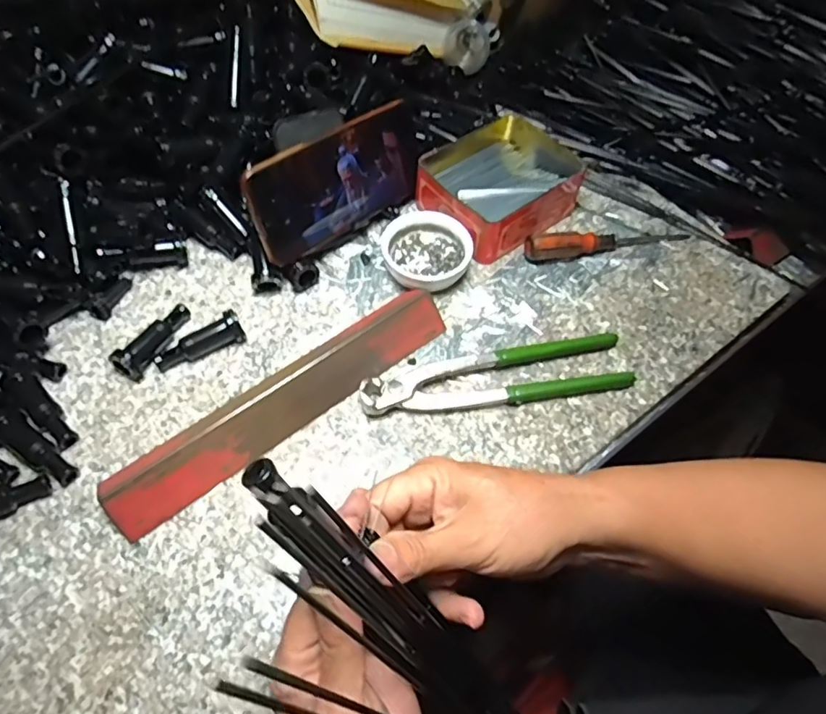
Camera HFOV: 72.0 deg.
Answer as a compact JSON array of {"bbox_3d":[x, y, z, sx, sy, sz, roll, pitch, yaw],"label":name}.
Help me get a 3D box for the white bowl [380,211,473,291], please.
[{"bbox_3d":[0.011,-0.087,0.470,0.066,0.027,0.076,-21,60,-14],"label":"white bowl"}]

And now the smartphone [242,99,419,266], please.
[{"bbox_3d":[-0.056,-0.144,0.462,0.169,0.080,0.011,-37,42,-29],"label":"smartphone"}]

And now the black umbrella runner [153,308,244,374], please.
[{"bbox_3d":[-0.158,-0.008,0.423,0.066,0.025,0.020,-28,61,-3],"label":"black umbrella runner"}]

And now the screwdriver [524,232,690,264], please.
[{"bbox_3d":[0.169,-0.100,0.488,0.151,0.024,0.017,-10,58,-8],"label":"screwdriver"}]

